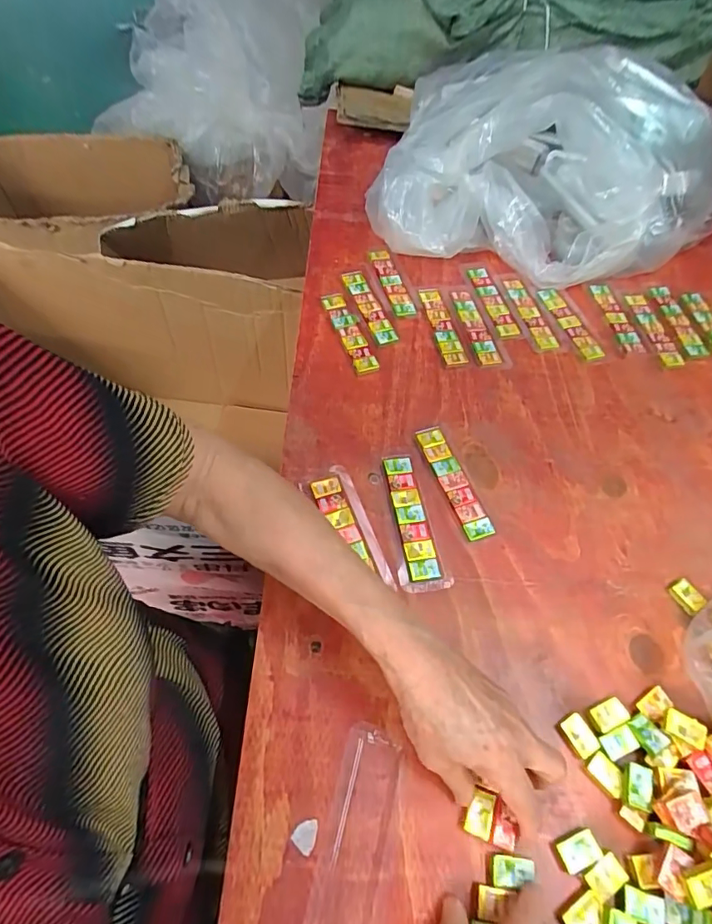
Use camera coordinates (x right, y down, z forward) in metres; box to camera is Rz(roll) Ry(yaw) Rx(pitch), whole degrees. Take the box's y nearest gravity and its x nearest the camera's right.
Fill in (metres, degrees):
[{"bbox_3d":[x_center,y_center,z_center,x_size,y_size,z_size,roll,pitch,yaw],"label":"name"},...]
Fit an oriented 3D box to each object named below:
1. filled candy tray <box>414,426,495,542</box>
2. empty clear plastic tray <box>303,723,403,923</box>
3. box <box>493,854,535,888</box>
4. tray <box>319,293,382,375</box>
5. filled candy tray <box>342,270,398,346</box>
[{"bbox_3d":[0.091,0.018,0.457,0.027,0.010,0.120,-16,60,-13],"label":"filled candy tray"},{"bbox_3d":[-0.002,0.249,0.312,0.038,0.008,0.137,15,58,6],"label":"empty clear plastic tray"},{"bbox_3d":[0.099,0.260,0.308,0.025,0.008,0.015,4,58,-1],"label":"box"},{"bbox_3d":[-0.008,-0.147,0.550,0.027,0.012,0.121,-17,60,-14],"label":"tray"},{"bbox_3d":[0.016,-0.184,0.570,0.027,0.005,0.118,-17,60,-14],"label":"filled candy tray"}]

